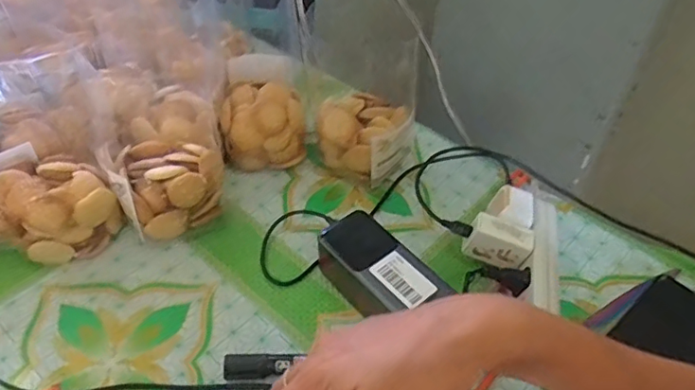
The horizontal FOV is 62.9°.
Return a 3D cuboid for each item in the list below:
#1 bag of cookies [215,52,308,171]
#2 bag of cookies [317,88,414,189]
[{"bbox_3d":[-0.089,-0.082,0.603,0.088,0.101,0.089,-3,47,-7],"label":"bag of cookies"},{"bbox_3d":[0.021,-0.062,0.599,0.092,0.082,0.091,15,47,11],"label":"bag of cookies"}]

